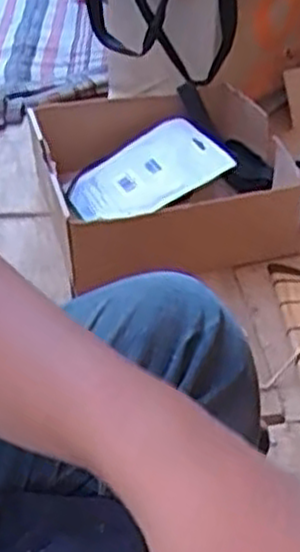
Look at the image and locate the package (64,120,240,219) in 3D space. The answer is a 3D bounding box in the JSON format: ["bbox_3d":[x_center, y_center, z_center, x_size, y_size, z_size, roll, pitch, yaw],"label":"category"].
[{"bbox_3d":[-0.004,-0.125,0.971,0.191,0.014,0.133,-33,48,-9],"label":"package"}]

